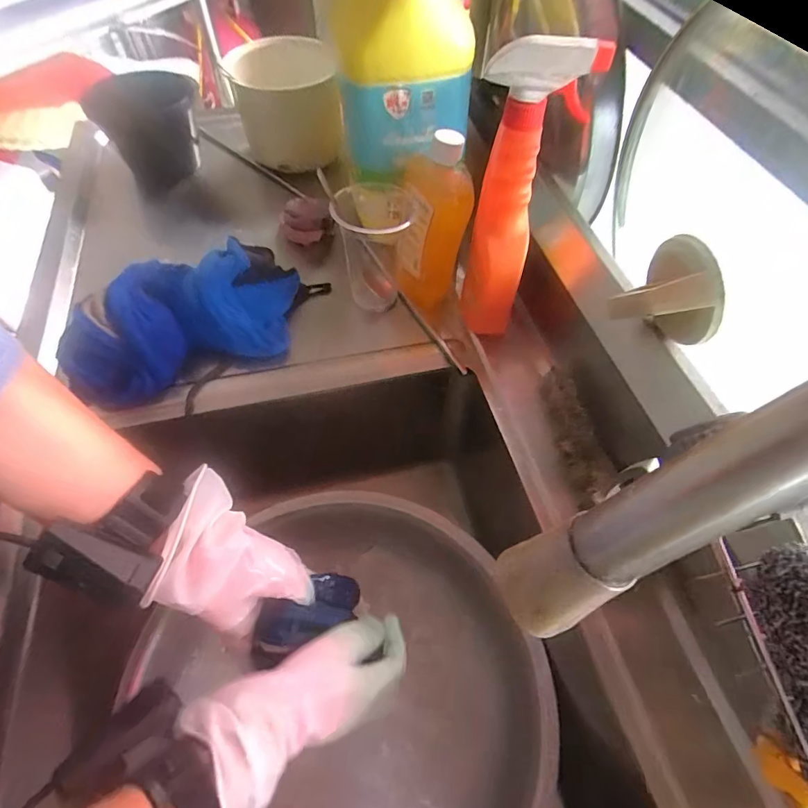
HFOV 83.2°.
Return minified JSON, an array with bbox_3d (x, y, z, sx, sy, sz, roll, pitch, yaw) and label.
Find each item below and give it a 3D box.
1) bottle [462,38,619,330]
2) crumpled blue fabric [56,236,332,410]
[{"bbox_3d":[0.101,-0.178,0.434,0.075,0.273,0.052,18,58,11],"label":"bottle"},{"bbox_3d":[-0.213,-0.093,0.475,0.250,0.063,0.127,-24,60,-16],"label":"crumpled blue fabric"}]

